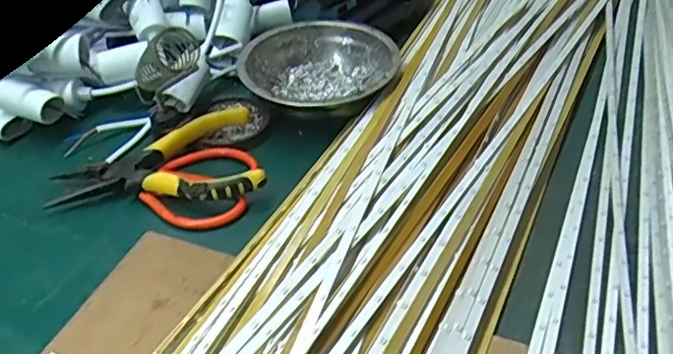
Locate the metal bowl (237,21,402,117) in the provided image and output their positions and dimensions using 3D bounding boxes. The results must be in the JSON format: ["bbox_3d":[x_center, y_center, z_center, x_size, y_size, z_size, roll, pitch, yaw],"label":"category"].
[{"bbox_3d":[-0.017,-0.089,0.513,0.123,0.040,0.123,-1,42,1],"label":"metal bowl"}]

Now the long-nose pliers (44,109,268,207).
[{"bbox_3d":[-0.127,-0.004,0.431,0.143,0.029,0.078,-13,43,-12],"label":"long-nose pliers"}]

